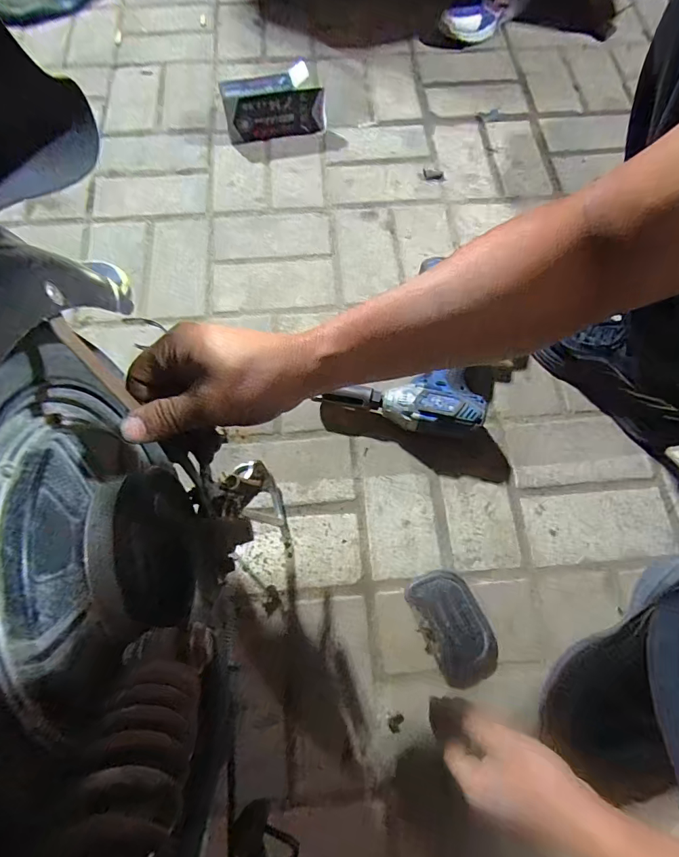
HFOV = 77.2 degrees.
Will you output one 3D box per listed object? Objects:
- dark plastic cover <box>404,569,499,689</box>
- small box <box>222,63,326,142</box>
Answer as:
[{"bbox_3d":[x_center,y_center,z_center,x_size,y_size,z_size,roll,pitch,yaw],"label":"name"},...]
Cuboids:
[{"bbox_3d":[0.132,0.226,0.491,0.069,0.014,0.119,-25,73,-9],"label":"dark plastic cover"},{"bbox_3d":[-0.113,-0.553,0.735,0.167,0.082,0.065,-13,71,-5],"label":"small box"}]

